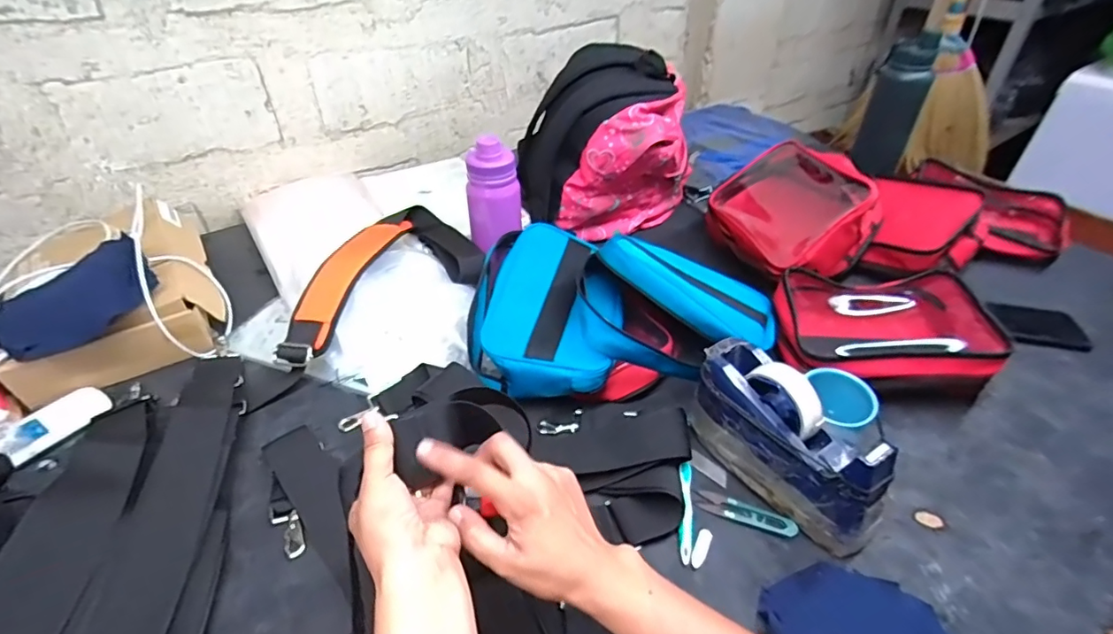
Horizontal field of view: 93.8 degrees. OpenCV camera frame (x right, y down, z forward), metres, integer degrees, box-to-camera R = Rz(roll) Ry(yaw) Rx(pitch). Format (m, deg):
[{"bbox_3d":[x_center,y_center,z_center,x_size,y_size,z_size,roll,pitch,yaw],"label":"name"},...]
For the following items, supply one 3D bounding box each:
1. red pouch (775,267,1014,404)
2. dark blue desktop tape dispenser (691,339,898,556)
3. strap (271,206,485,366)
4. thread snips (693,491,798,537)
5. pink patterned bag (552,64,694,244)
[{"bbox_3d":[0.419,0.023,0.673,0.249,0.077,0.170,3,39,4],"label":"red pouch"},{"bbox_3d":[0.230,0.124,0.529,0.065,0.116,0.199,-22,44,-25],"label":"dark blue desktop tape dispenser"},{"bbox_3d":[-0.267,-0.061,0.757,0.299,0.065,0.212,-21,44,-24],"label":"strap"},{"bbox_3d":[0.192,0.200,0.529,0.096,0.009,0.022,17,42,21],"label":"thread snips"},{"bbox_3d":[0.129,-0.254,0.892,0.129,0.222,0.234,26,46,29],"label":"pink patterned bag"}]

